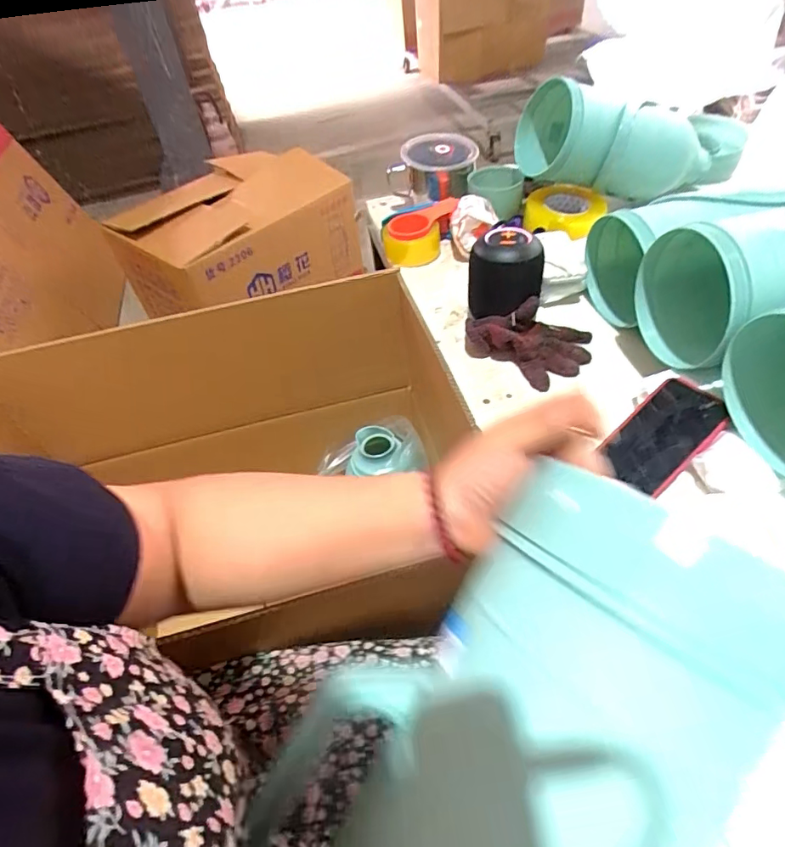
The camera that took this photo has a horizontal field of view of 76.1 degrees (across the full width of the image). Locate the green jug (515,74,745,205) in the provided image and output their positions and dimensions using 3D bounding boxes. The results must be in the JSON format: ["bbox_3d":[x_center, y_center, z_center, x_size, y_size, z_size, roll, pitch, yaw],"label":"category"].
[{"bbox_3d":[0.478,-0.512,0.927,0.467,0.156,0.135,-7,46,-19],"label":"green jug"}]

